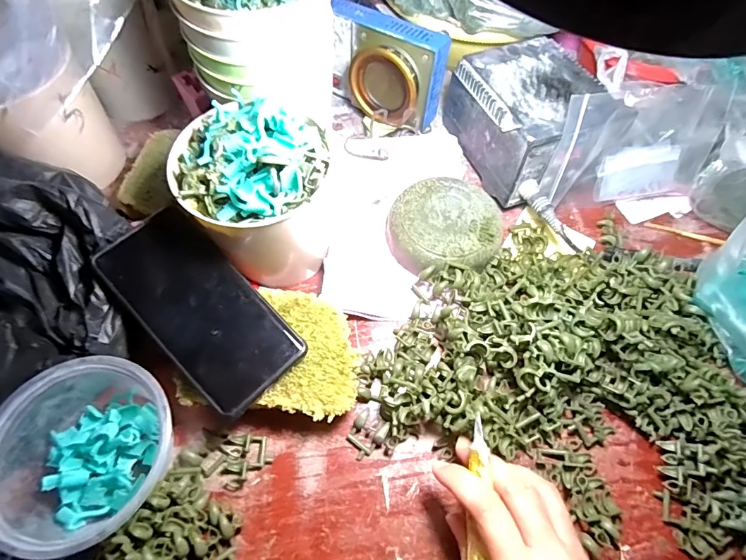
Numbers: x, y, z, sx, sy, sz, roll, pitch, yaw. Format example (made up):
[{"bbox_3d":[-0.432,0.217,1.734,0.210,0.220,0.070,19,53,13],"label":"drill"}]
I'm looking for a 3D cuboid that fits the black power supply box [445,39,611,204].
[{"bbox_3d":[0.157,-0.165,0.424,0.114,0.081,0.141,-19,65,-10],"label":"black power supply box"}]

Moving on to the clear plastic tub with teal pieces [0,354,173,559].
[{"bbox_3d":[-0.192,0.116,0.287,0.115,0.054,0.113,0,63,-1],"label":"clear plastic tub with teal pieces"}]

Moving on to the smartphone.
[{"bbox_3d":[-0.127,0.017,0.310,0.073,0.012,0.160,-43,81,-16],"label":"smartphone"}]

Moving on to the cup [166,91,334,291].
[{"bbox_3d":[-0.090,-0.068,0.342,0.107,0.136,0.107,0,63,-1],"label":"cup"}]

